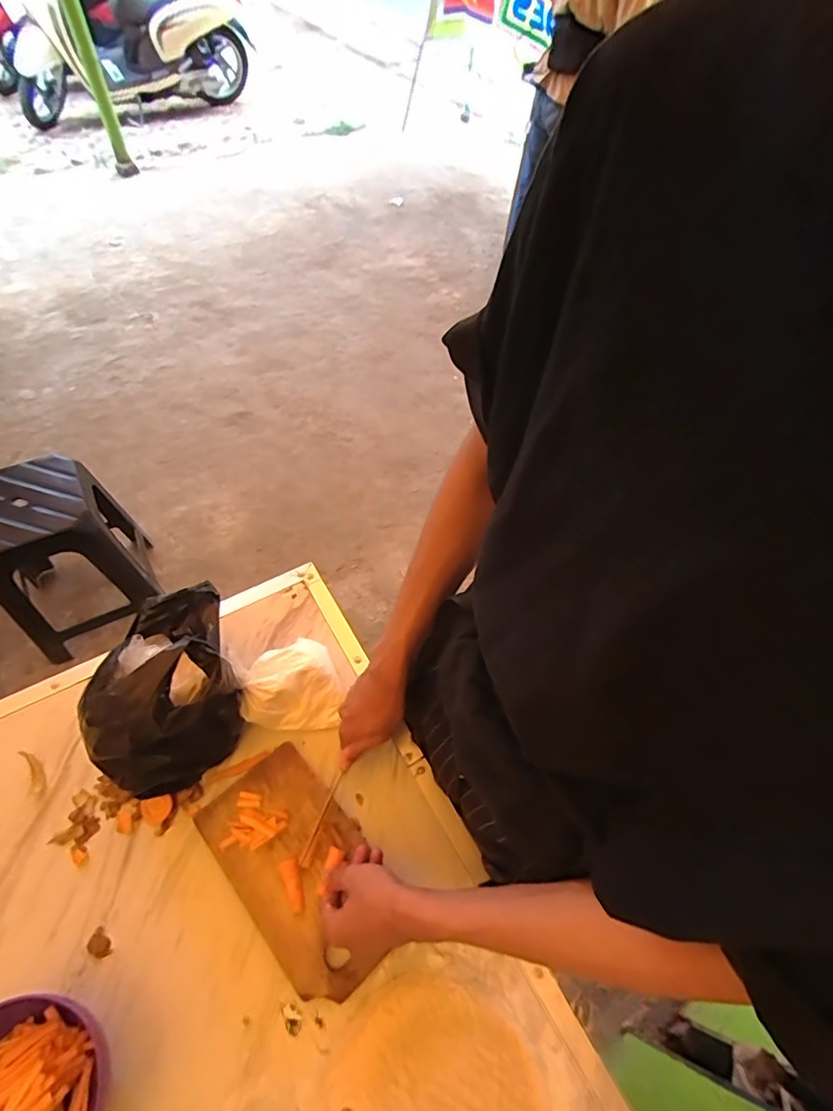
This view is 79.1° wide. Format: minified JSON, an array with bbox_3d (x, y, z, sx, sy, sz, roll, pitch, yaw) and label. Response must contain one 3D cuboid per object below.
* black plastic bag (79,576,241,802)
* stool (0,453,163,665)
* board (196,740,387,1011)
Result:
[{"bbox_3d":[-0.285,0.149,0.581,0.152,0.185,0.180,-23,61,-18],"label":"black plastic bag"},{"bbox_3d":[-0.925,0.002,1.341,0.314,0.456,0.327,-23,62,-18],"label":"stool"},{"bbox_3d":[-0.132,0.337,0.564,0.132,0.017,0.229,-36,66,-24],"label":"board"}]

